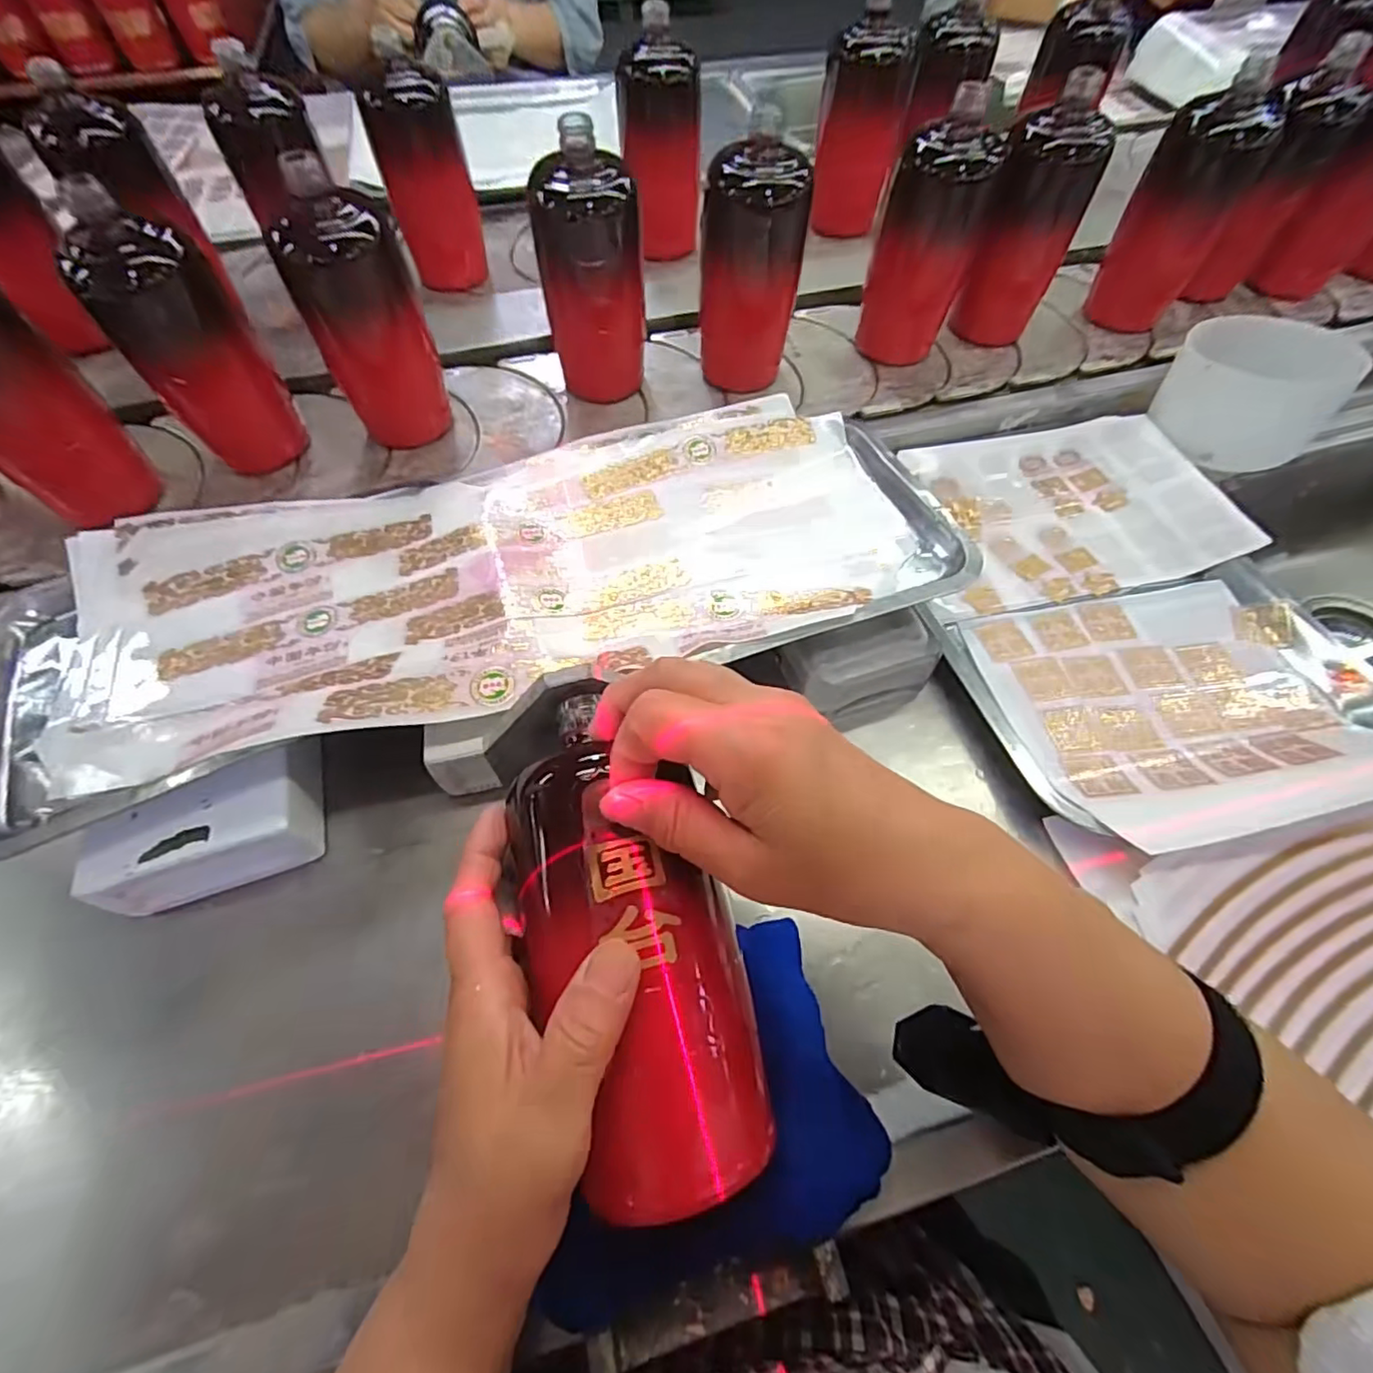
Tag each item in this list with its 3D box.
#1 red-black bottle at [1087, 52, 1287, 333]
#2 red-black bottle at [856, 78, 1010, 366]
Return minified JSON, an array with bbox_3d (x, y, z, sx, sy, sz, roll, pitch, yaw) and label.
[{"bbox_3d":[0.470,-0.454,0.579,0.090,0.172,0.069,36,66,19],"label":"red-black bottle"},{"bbox_3d":[0.215,-0.399,0.542,0.082,0.188,0.084,21,62,12],"label":"red-black bottle"}]

